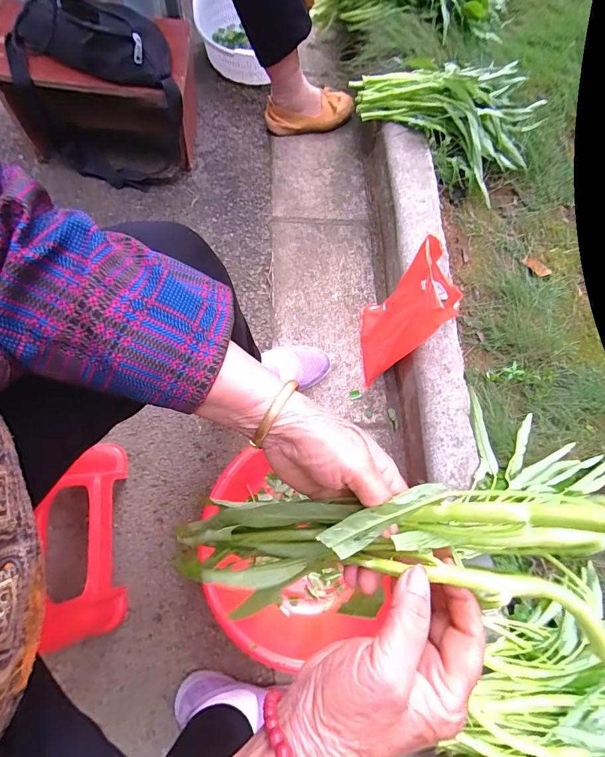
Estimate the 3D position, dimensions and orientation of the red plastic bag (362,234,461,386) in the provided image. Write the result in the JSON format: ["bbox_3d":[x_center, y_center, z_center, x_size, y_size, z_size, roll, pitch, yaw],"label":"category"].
[{"bbox_3d":[0.190,-0.114,0.711,0.110,0.232,0.190,1,72,-6],"label":"red plastic bag"}]

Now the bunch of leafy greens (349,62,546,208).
[{"bbox_3d":[0.332,-0.629,0.881,0.426,0.116,0.339,26,71,3],"label":"bunch of leafy greens"}]

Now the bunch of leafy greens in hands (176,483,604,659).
[{"bbox_3d":[0.039,0.126,0.263,0.314,0.064,0.087,-16,71,29],"label":"bunch of leafy greens in hands"}]

